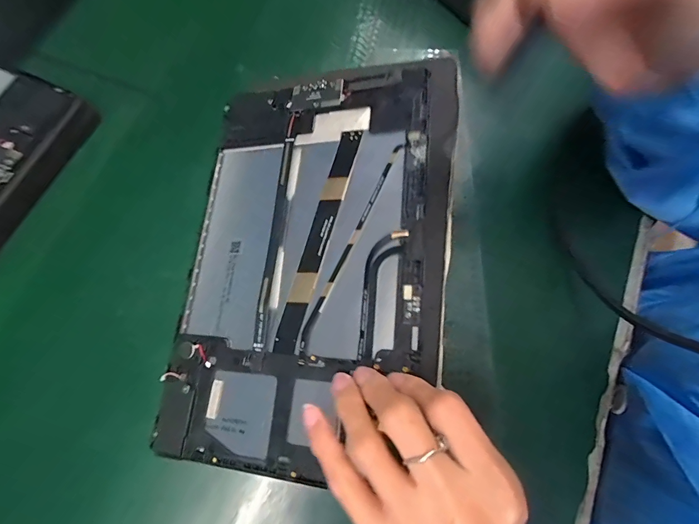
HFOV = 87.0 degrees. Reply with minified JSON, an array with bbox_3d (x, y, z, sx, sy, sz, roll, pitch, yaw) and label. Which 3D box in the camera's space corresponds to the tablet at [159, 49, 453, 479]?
[{"bbox_3d":[-0.022,-0.010,0.222,0.159,0.011,0.242,0,72,18],"label":"tablet"}]

